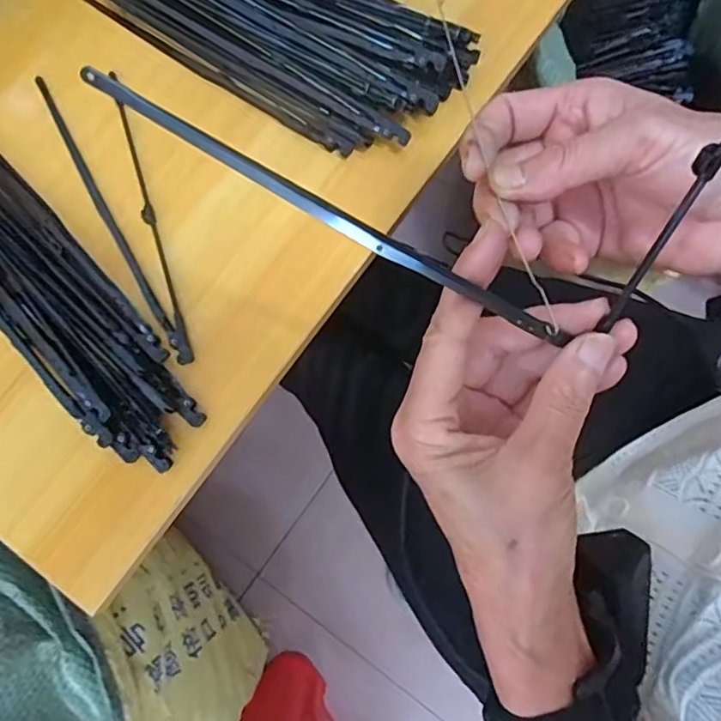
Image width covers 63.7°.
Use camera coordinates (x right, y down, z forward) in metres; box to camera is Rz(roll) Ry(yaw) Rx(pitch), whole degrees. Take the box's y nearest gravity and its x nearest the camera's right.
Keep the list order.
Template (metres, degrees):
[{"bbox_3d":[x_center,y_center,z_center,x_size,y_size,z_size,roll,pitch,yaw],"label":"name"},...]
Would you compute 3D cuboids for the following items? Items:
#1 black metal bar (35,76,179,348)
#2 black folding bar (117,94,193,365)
[{"bbox_3d":[-0.141,-0.084,0.317,0.007,0.004,0.177,-29,81,-6],"label":"black metal bar"},{"bbox_3d":[-0.117,-0.081,0.316,0.008,0.004,0.174,-17,80,-4],"label":"black folding bar"}]

